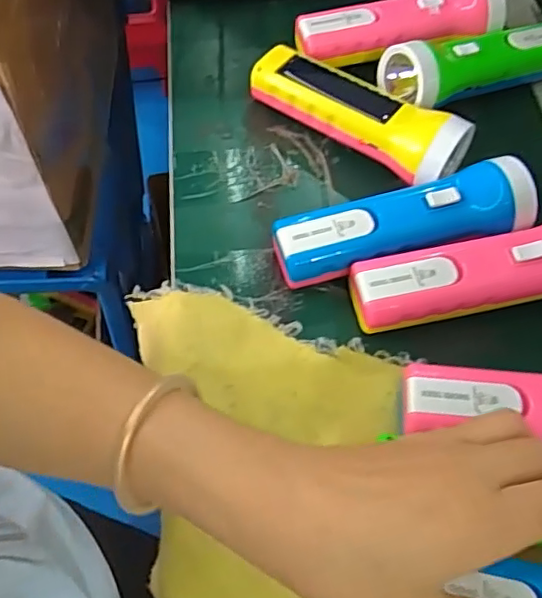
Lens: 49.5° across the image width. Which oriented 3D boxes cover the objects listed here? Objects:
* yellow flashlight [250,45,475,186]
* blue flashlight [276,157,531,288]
[{"bbox_3d":[0.060,-0.132,0.420,0.162,0.055,0.047,38,65,15],"label":"yellow flashlight"},{"bbox_3d":[0.083,-0.046,0.376,0.163,0.050,0.046,-11,63,-11],"label":"blue flashlight"}]

